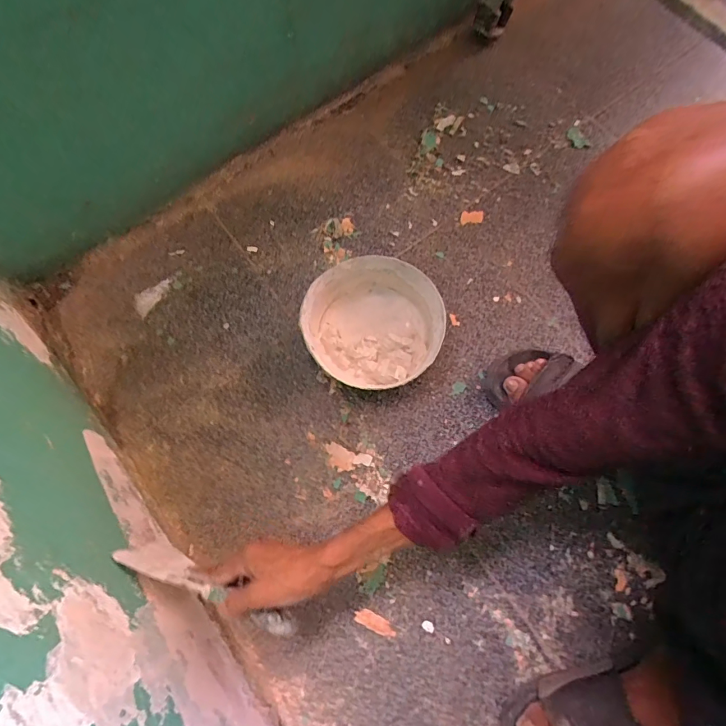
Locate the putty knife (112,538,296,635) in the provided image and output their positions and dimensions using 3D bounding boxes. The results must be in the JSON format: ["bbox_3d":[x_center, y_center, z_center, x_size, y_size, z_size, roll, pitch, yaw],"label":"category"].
[{"bbox_3d":[-0.166,0.246,0.474,0.197,0.090,0.015,21,76,10],"label":"putty knife"}]

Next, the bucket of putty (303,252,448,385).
[{"bbox_3d":[0.015,-0.055,0.604,0.185,0.075,0.169,0,75,1],"label":"bucket of putty"}]

